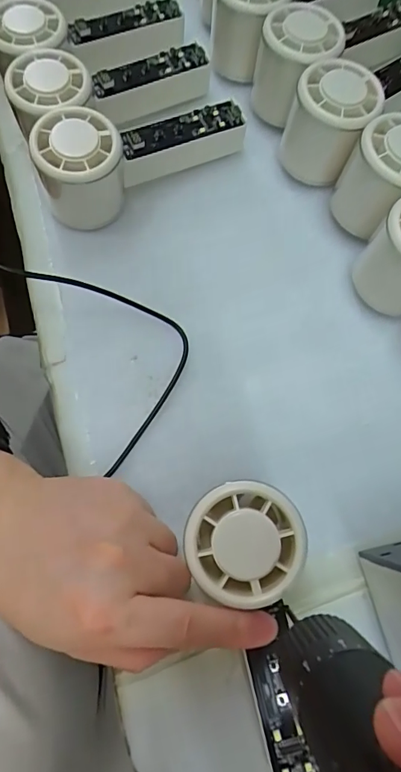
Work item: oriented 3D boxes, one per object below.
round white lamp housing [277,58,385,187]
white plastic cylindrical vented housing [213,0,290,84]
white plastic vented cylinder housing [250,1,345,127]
[{"bbox_3d":[0.090,-0.181,0.320,0.054,0.066,0.054,0,72,1],"label":"round white lamp housing"},{"bbox_3d":[0.037,-0.273,0.345,0.052,0.056,0.056,0,72,1],"label":"white plastic cylindrical vented housing"},{"bbox_3d":[0.067,-0.230,0.328,0.055,0.051,0.064,14,73,5],"label":"white plastic vented cylinder housing"}]

